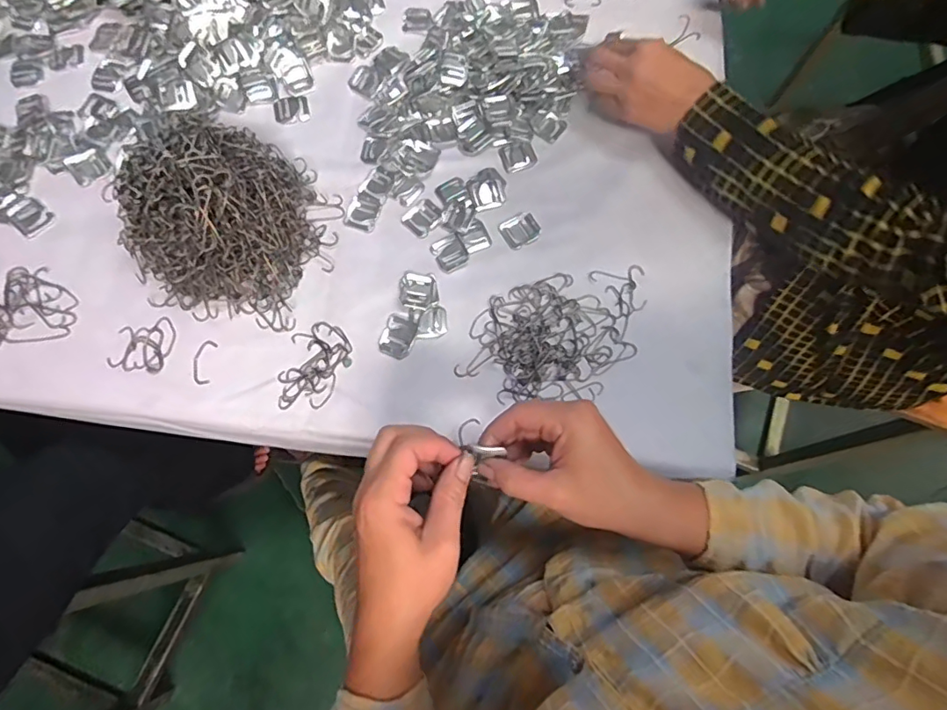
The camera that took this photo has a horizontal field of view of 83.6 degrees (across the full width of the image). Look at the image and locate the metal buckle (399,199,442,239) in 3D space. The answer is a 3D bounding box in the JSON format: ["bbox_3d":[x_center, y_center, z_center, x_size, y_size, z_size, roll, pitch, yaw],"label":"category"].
[{"bbox_3d":[-0.050,-0.136,0.522,0.033,0.004,0.036,43,78,10],"label":"metal buckle"}]

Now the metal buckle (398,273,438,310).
[{"bbox_3d":[-0.052,-0.061,0.499,0.035,0.004,0.037,-3,75,-2],"label":"metal buckle"}]

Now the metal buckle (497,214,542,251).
[{"bbox_3d":[0.047,-0.123,0.524,0.038,0.004,0.032,-26,77,-8],"label":"metal buckle"}]

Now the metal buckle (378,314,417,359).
[{"bbox_3d":[-0.070,-0.017,0.486,0.028,0.004,0.039,16,75,3],"label":"metal buckle"}]

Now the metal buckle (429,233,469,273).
[{"bbox_3d":[-0.023,-0.098,0.511,0.030,0.004,0.035,-28,77,-9],"label":"metal buckle"}]

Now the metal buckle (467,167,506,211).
[{"bbox_3d":[0.015,-0.168,0.534,0.038,0.005,0.043,-17,76,-6],"label":"metal buckle"}]

